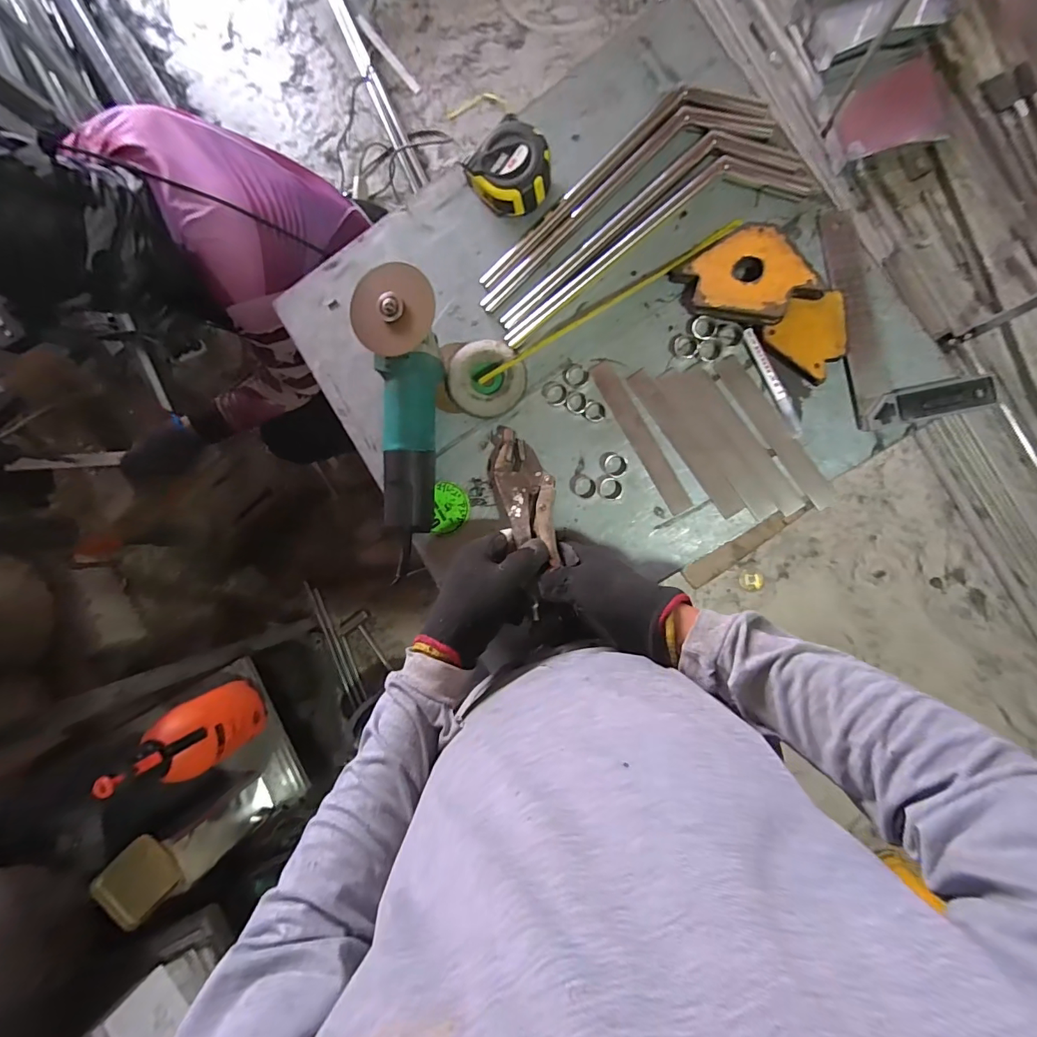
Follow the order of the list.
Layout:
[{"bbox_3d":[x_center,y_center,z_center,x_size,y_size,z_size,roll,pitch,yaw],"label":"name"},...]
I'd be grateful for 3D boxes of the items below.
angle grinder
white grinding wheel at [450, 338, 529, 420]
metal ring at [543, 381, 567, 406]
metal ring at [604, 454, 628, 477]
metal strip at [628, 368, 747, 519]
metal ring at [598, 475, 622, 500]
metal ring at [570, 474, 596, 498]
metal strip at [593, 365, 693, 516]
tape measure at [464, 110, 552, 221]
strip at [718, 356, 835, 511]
[{"bbox_3d":[-0.136,-0.104,0.507,0.080,0.084,0.299,6,90,7],"label":"angle grinder"},{"bbox_3d":[-0.036,-0.162,0.531,0.084,0.022,0.086,0,90,7],"label":"white grinding wheel"},{"bbox_3d":[0.041,-0.144,0.523,0.024,0.009,0.030,-35,86,6],"label":"metal ring"},{"bbox_3d":[0.111,-0.061,0.519,0.024,0.012,0.025,0,90,7],"label":"metal ring"},{"bbox_3d":[0.188,-0.086,0.515,0.028,0.008,0.190,-34,86,6],"label":"metal strip"},{"bbox_3d":[0.104,-0.035,0.519,0.028,0.009,0.026,0,90,7],"label":"metal ring"},{"bbox_3d":[0.075,-0.038,0.528,0.030,0.006,0.025,35,94,6],"label":"metal ring"},{"bbox_3d":[0.138,-0.092,0.520,0.026,0.006,0.189,-29,88,13],"label":"metal strip"},{"bbox_3d":[-0.007,-0.389,0.514,0.081,0.049,0.084,-44,85,5],"label":"tape measure"},{"bbox_3d":[0.283,-0.096,0.500,0.027,0.006,0.187,-35,85,14],"label":"strip"}]

